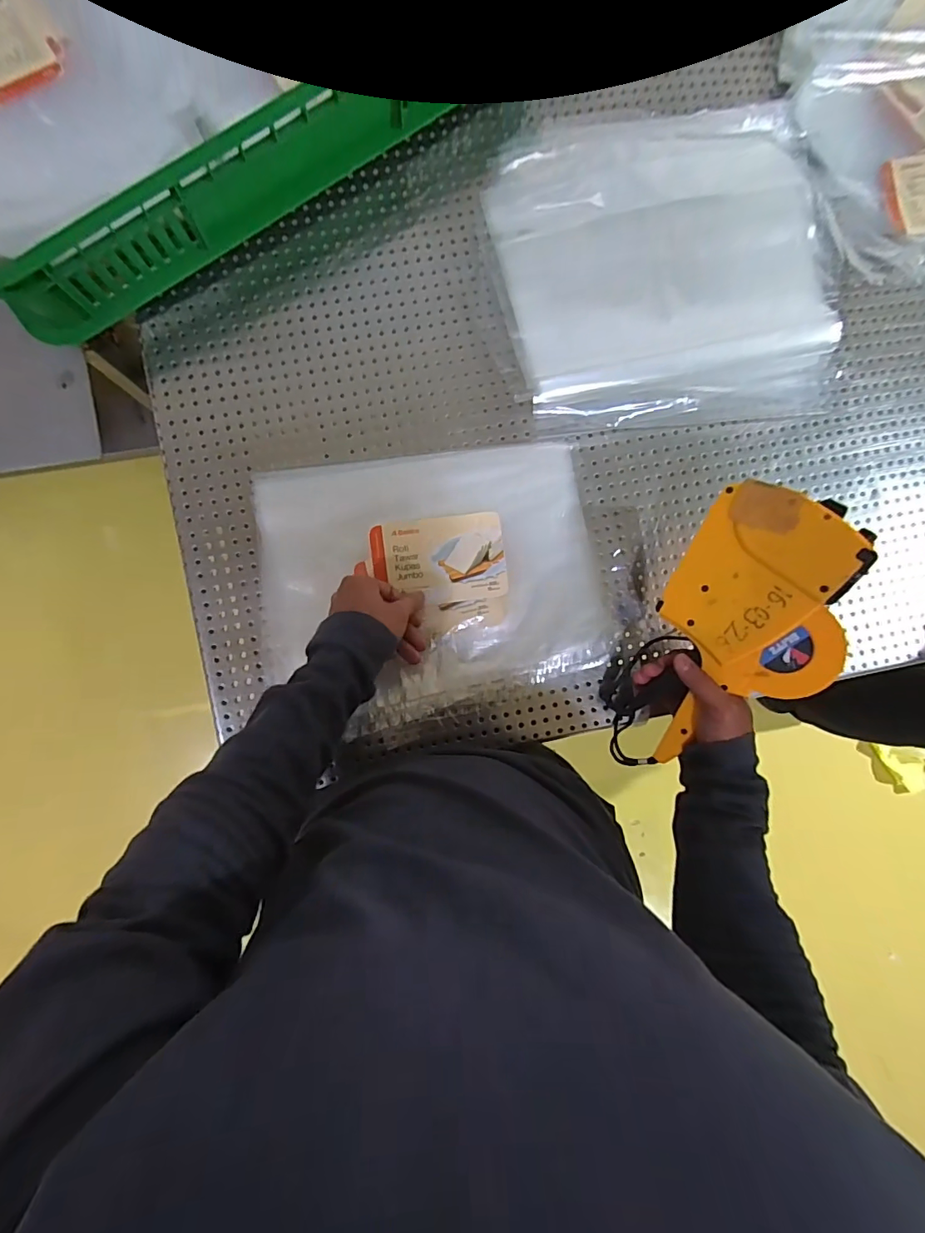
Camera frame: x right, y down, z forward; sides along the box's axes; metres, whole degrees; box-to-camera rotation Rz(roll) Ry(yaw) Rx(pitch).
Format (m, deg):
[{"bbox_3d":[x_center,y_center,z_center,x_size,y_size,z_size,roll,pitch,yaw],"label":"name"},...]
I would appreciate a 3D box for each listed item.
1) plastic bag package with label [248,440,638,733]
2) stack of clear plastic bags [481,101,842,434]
[{"bbox_3d":[-0.005,-0.035,0.497,0.381,0.024,0.255,-7,89,-4],"label":"plastic bag package with label"},{"bbox_3d":[0.201,-0.351,0.498,0.329,0.046,0.293,-6,89,-4],"label":"stack of clear plastic bags"}]

